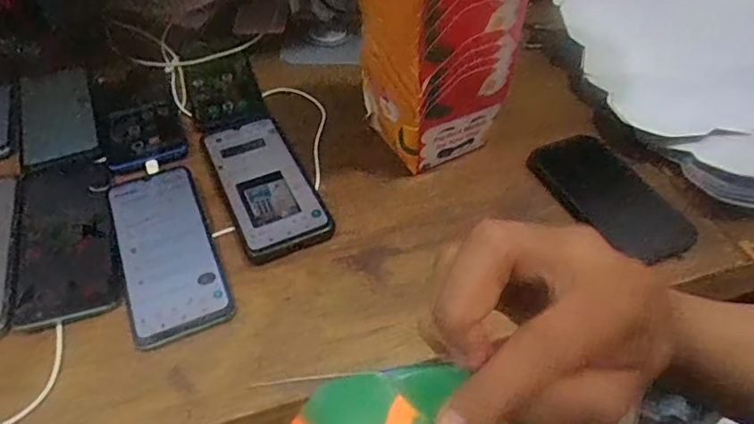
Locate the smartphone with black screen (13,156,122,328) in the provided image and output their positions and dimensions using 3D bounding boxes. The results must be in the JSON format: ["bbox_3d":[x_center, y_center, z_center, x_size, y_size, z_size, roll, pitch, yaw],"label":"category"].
[{"bbox_3d":[-0.265,0.014,0.458,0.074,0.007,0.172,-15,50,-13],"label":"smartphone with black screen"}]

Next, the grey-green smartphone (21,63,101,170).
[{"bbox_3d":[-0.336,-0.106,0.562,0.070,0.008,0.170,-20,52,-17],"label":"grey-green smartphone"}]

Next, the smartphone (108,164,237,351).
[{"bbox_3d":[-0.178,0.026,0.447,0.075,0.011,0.174,-19,51,-17],"label":"smartphone"}]

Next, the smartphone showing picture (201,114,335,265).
[{"bbox_3d":[-0.107,-0.029,0.497,0.078,0.008,0.176,-20,52,-17],"label":"smartphone showing picture"}]

